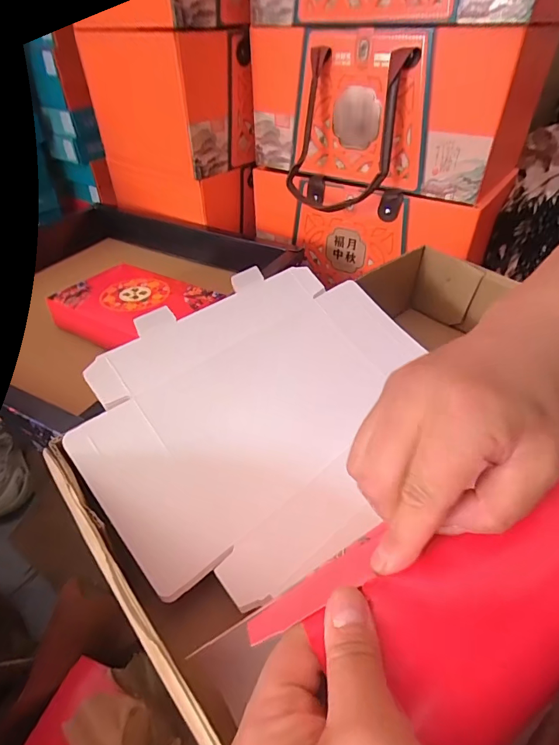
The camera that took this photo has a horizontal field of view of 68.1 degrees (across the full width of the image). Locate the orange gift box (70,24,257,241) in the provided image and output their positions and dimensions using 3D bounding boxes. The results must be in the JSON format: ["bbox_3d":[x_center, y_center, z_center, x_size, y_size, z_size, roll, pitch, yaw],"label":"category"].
[{"bbox_3d":[-0.176,-0.395,0.684,0.265,0.246,0.117,23,45,25],"label":"orange gift box"}]

